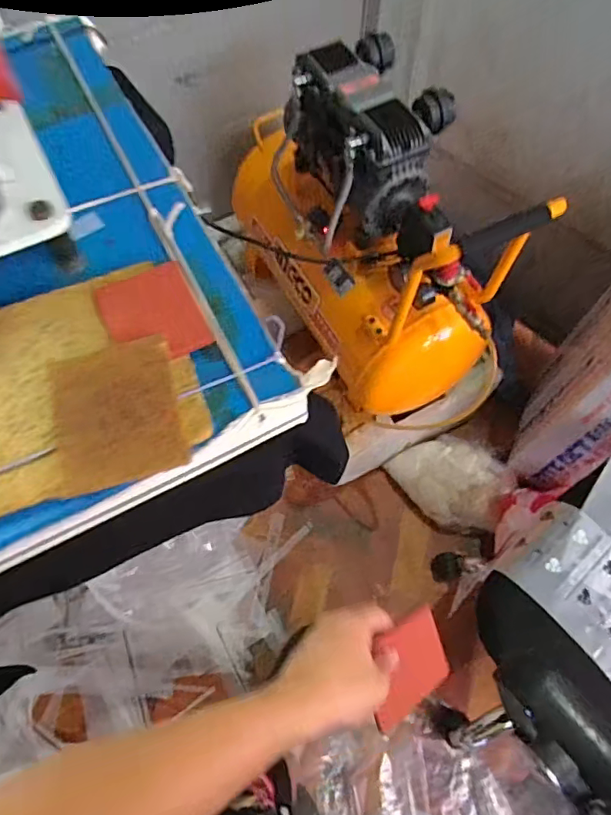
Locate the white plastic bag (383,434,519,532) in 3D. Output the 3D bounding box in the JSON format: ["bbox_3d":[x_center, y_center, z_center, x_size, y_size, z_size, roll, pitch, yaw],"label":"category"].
[{"bbox_3d":[0.368,0.169,1.370,0.288,0.075,0.212,32,68,14],"label":"white plastic bag"}]

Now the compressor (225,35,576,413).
[{"bbox_3d":[0.092,-0.377,1.081,0.274,0.514,0.683,-26,67,-13],"label":"compressor"}]

